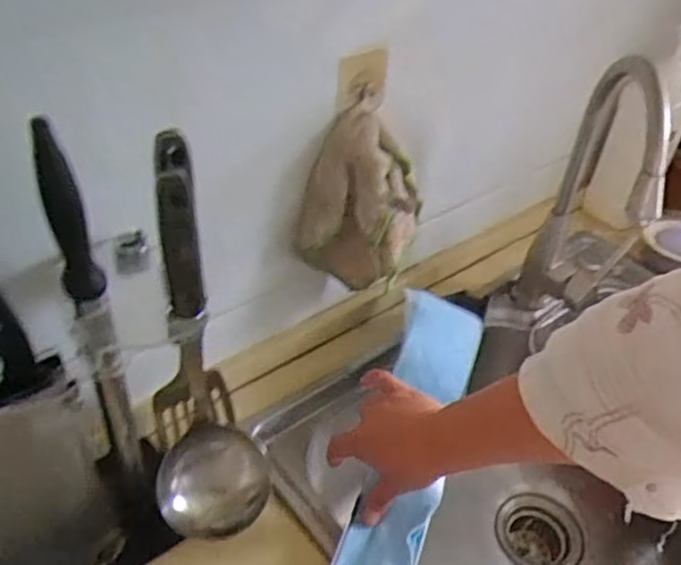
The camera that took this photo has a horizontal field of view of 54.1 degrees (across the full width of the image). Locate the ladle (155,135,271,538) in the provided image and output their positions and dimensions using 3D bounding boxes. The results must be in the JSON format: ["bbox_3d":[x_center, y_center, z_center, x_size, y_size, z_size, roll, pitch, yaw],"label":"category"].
[{"bbox_3d":[-0.099,0.063,0.489,0.089,0.320,0.086,-2,42,-9],"label":"ladle"}]

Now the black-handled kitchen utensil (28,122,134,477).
[{"bbox_3d":[-0.173,0.027,0.466,0.023,0.290,0.023,-13,44,-20],"label":"black-handled kitchen utensil"}]

